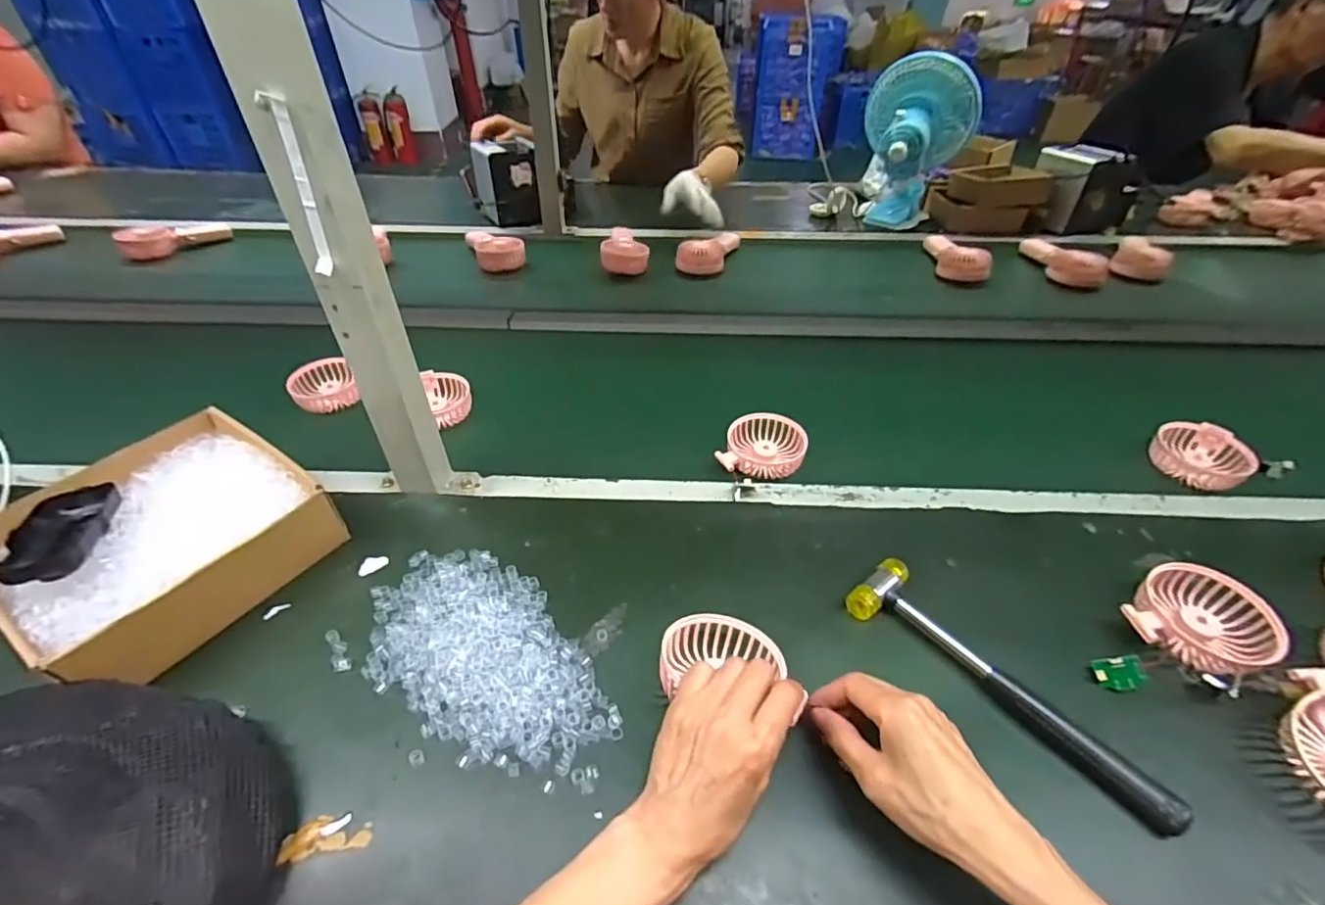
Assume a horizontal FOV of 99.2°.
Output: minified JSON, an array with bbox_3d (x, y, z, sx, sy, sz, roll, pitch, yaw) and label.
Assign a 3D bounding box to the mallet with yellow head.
[{"bbox_3d":[0.254,0.178,0.428,0.059,0.027,0.238,-29,50,-28],"label":"mallet with yellow head"}]

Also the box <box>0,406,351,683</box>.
[{"bbox_3d":[-0.440,0.067,0.493,0.226,0.082,0.206,24,48,24],"label":"box"}]

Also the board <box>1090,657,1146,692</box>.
[{"bbox_3d":[0.352,0.170,0.434,0.031,0.007,0.023,-14,67,28],"label":"board"}]

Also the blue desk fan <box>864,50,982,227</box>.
[{"bbox_3d":[0.511,-0.621,1.153,0.211,0.290,0.181,12,44,14],"label":"blue desk fan"}]

